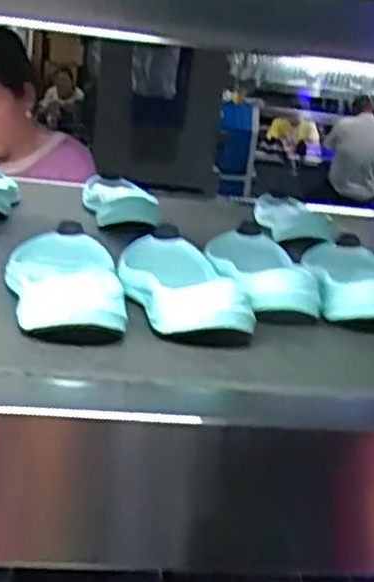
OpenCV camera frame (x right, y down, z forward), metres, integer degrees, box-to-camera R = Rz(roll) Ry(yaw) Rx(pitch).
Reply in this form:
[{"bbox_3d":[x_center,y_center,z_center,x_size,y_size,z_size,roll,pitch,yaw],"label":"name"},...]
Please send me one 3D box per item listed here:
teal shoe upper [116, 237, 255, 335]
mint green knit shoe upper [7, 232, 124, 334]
[{"bbox_3d":[-0.009,-0.010,0.607,0.084,0.034,0.211,3,13,-12],"label":"teal shoe upper"},{"bbox_3d":[-0.098,-0.013,0.581,0.082,0.034,0.204,3,14,-13],"label":"mint green knit shoe upper"}]

